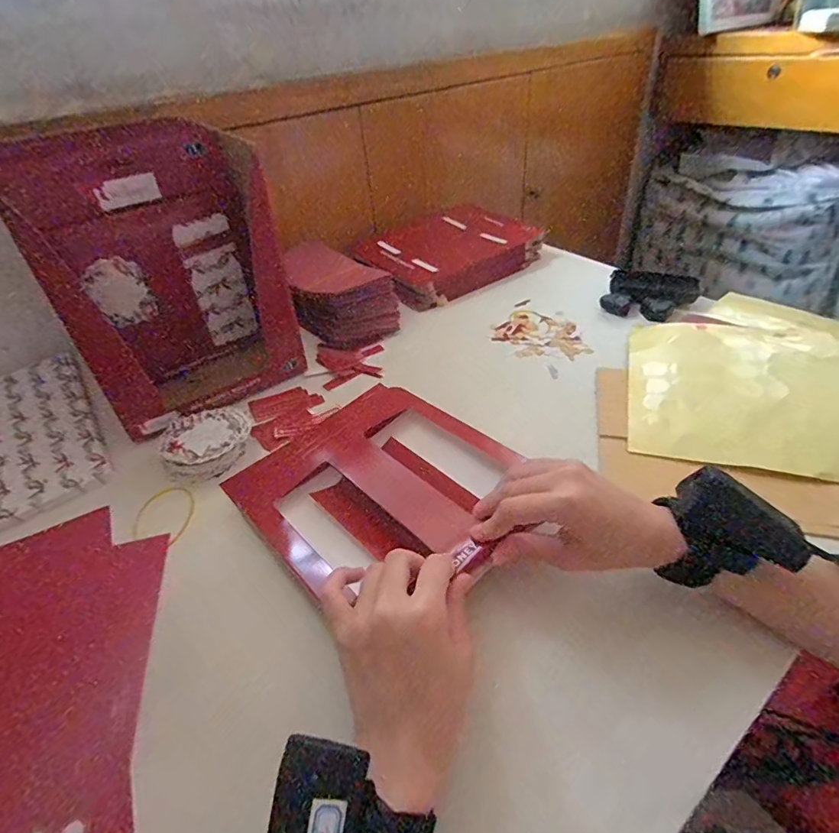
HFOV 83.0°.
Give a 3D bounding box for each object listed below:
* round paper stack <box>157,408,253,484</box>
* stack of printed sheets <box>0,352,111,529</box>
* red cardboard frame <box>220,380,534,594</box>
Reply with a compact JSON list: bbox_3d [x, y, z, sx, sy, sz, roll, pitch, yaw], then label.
[{"bbox_3d":[-0.203,0.027,0.462,0.083,0.030,0.075,-28,44,-25],"label":"round paper stack"},{"bbox_3d":[-0.434,0.027,0.488,0.174,0.022,0.261,-29,45,-25],"label":"stack of printed sheets"},{"bbox_3d":[-0.034,0.056,0.406,0.194,0.032,0.233,-32,46,-29],"label":"red cardboard frame"}]

